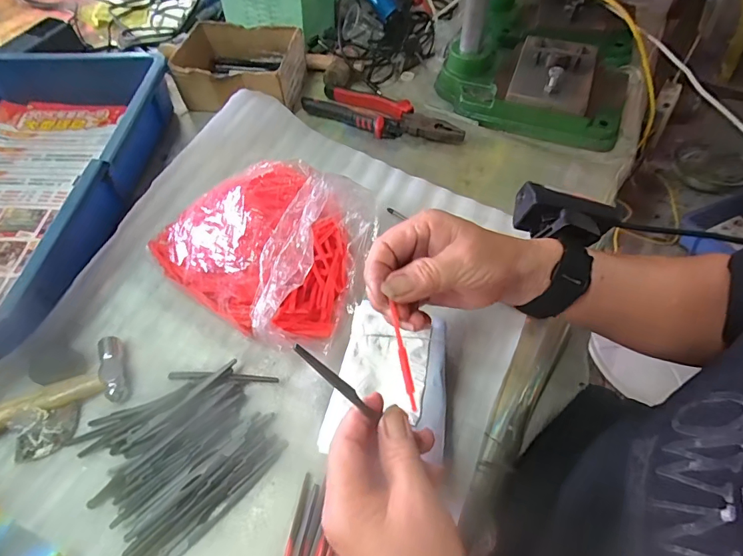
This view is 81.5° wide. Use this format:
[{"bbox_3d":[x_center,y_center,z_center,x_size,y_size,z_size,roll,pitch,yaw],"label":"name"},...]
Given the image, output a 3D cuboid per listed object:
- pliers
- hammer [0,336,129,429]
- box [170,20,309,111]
[{"bbox_3d":[0.017,-0.221,0.590,0.220,0.024,0.056,19,59,14],"label":"pliers"},{"bbox_3d":[-0.299,0.101,0.379,0.151,0.028,0.058,-18,58,-10],"label":"hammer"},{"bbox_3d":[-0.190,-0.305,0.628,0.172,0.062,0.127,8,57,7],"label":"box"}]

